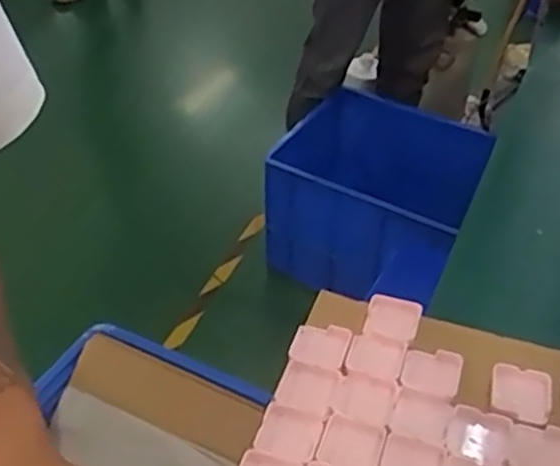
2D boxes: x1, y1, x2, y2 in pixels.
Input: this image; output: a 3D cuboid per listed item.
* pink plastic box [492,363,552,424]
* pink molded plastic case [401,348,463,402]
[{"bbox_3d":[0.260,0.172,0.821,0.063,0.016,0.068,11,43,12],"label":"pink plastic box"},{"bbox_3d":[0.167,0.154,0.839,0.060,0.010,0.064,13,43,13],"label":"pink molded plastic case"}]

